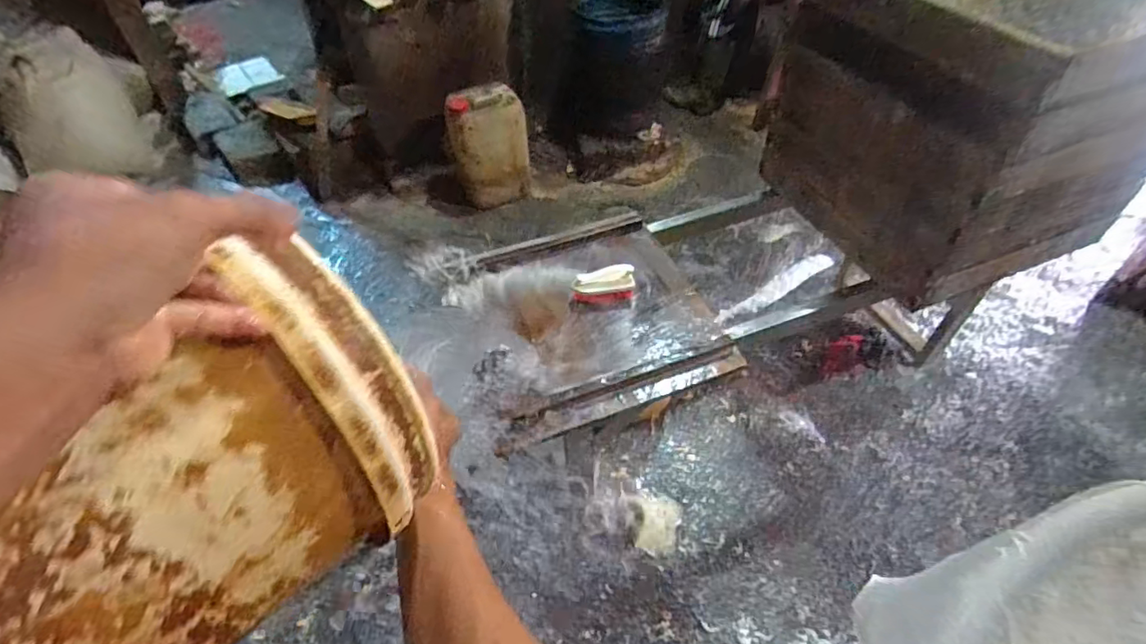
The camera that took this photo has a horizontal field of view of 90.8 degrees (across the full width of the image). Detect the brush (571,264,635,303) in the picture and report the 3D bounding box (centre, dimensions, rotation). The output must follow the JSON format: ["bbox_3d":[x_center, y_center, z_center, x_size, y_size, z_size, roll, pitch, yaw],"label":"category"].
[{"bbox_3d":[0.066,-0.077,1.185,0.127,0.067,0.047,-10,50,-7],"label":"brush"}]

